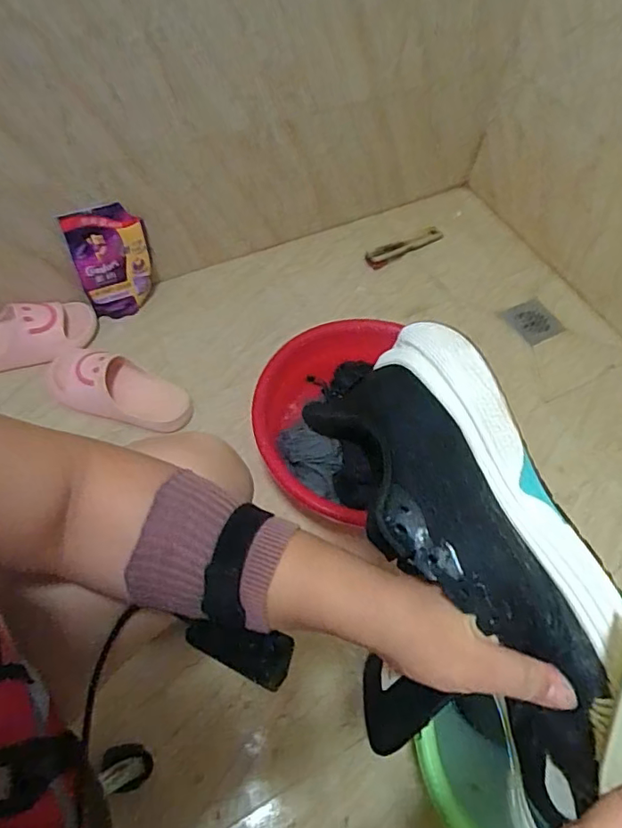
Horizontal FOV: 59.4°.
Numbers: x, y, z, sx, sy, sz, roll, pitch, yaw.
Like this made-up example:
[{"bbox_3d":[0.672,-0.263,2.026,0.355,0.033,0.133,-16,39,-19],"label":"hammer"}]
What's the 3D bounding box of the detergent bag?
[{"bbox_3d":[-0.355,-0.271,0.992,0.132,0.206,0.059,-21,62,-15],"label":"detergent bag"}]

